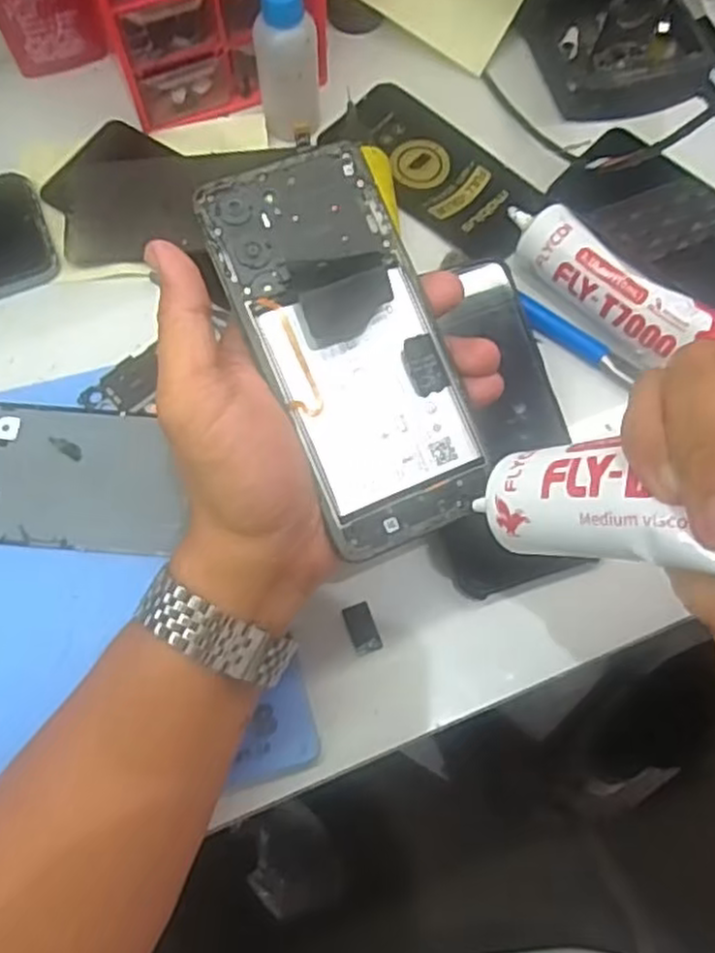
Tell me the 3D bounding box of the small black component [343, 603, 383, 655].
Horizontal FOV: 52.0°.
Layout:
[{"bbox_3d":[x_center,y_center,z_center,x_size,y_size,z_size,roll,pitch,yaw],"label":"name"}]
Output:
[{"bbox_3d":[0.003,0.074,0.356,0.014,0.004,0.024,-18,71,-8],"label":"small black component"}]

